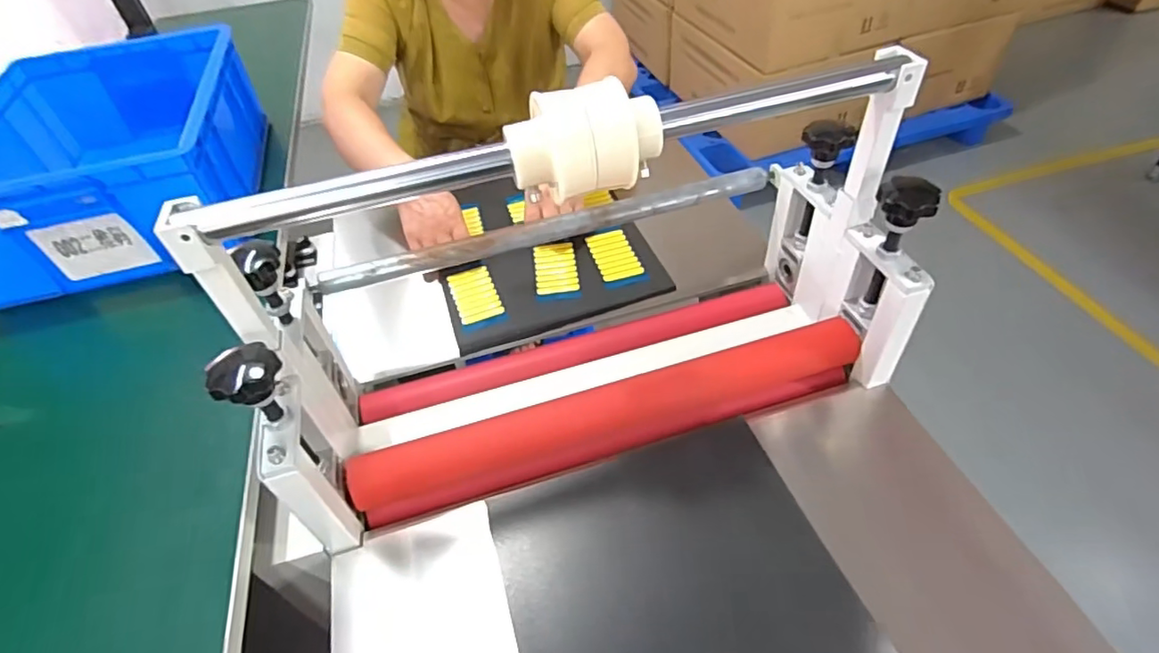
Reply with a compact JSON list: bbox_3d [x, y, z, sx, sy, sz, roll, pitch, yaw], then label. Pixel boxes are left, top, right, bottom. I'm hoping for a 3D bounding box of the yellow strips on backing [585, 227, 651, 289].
[{"bbox_3d":[0.045,-0.092,0.759,0.054,0.007,0.114,-15,47,-8],"label":"yellow strips on backing"}]

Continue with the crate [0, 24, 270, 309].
[{"bbox_3d":[-0.598,-0.225,0.762,0.299,0.147,0.399,-14,47,-7],"label":"crate"}]

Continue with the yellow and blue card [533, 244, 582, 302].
[{"bbox_3d":[-0.029,-0.072,0.746,0.054,0.012,0.099,-6,46,0],"label":"yellow and blue card"}]

